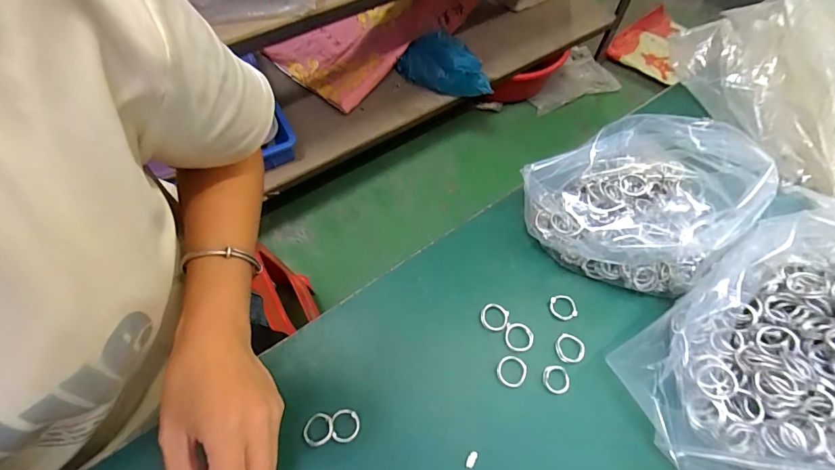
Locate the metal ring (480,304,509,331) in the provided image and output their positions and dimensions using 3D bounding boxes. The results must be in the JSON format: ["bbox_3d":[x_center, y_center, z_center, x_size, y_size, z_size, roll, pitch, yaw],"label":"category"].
[{"bbox_3d":[0.063,0.067,0.317,0.022,0.004,0.021,1,61,-1],"label":"metal ring"}]

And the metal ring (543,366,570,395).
[{"bbox_3d":[0.106,0.110,0.297,0.020,0.005,0.020,1,61,-1],"label":"metal ring"}]

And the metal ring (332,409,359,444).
[{"bbox_3d":[-0.051,0.134,0.274,0.019,0.004,0.020,1,61,-1],"label":"metal ring"}]

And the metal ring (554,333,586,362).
[{"bbox_3d":[0.120,0.090,0.308,0.022,0.005,0.022,1,61,-1],"label":"metal ring"}]

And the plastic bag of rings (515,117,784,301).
[{"bbox_3d":[0.167,-0.037,0.312,0.153,0.104,0.107,21,63,10],"label":"plastic bag of rings"}]

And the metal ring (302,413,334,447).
[{"bbox_3d":[-0.069,0.136,0.272,0.021,0.004,0.021,1,61,-1],"label":"metal ring"}]

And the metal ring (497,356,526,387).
[{"bbox_3d":[0.072,0.105,0.299,0.022,0.004,0.022,1,61,-1],"label":"metal ring"}]

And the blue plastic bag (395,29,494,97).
[{"bbox_3d":[0.084,-0.482,1.120,0.273,0.153,0.116,33,65,15],"label":"blue plastic bag"}]

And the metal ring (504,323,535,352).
[{"bbox_3d":[0.081,0.081,0.309,0.022,0.004,0.022,1,61,-1],"label":"metal ring"}]

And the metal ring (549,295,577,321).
[{"bbox_3d":[0.121,0.060,0.322,0.021,0.006,0.020,1,61,-1],"label":"metal ring"}]

